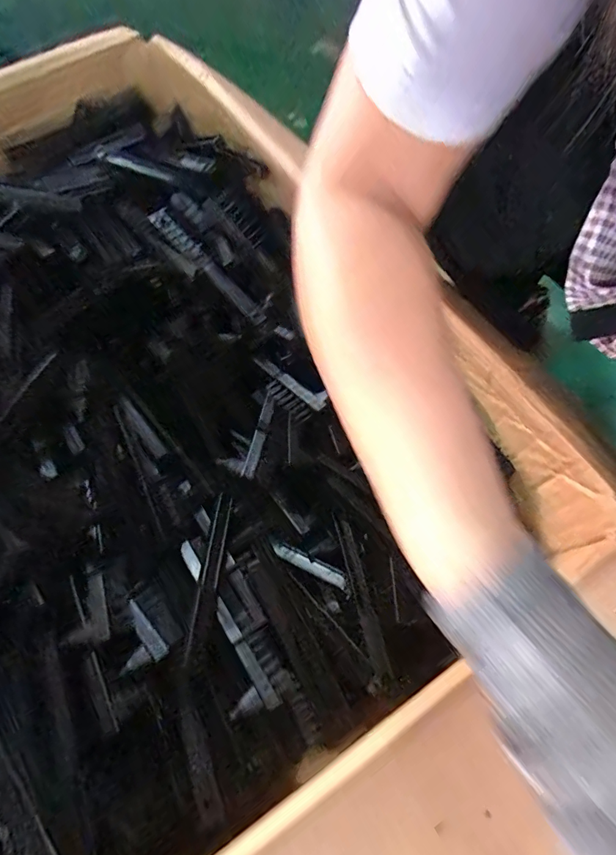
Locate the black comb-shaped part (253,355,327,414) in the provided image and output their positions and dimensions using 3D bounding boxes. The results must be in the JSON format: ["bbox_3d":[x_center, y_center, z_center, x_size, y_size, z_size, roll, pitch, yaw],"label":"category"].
[{"bbox_3d":[-0.027,-0.047,0.504,0.105,0.014,0.042,34,69,15],"label":"black comb-shaped part"}]

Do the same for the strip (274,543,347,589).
[{"bbox_3d":[0.002,0.145,0.477,0.085,0.008,0.015,20,66,23],"label":"strip"}]

